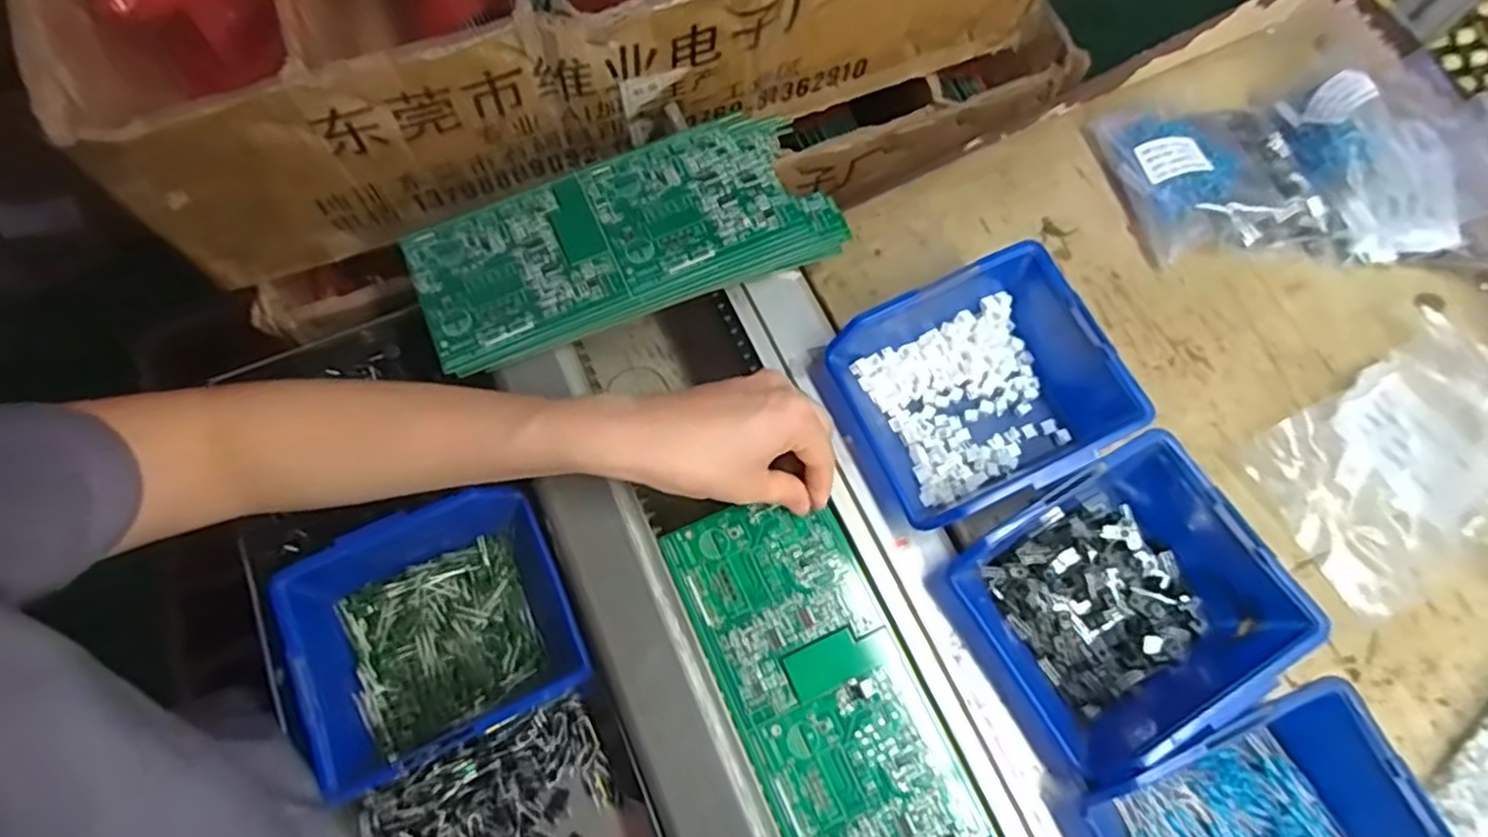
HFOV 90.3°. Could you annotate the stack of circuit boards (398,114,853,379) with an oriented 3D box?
[{"bbox_3d":[-0.070,-0.107,0.439,0.240,0.019,0.098,-22,72,-9],"label":"stack of circuit boards"}]

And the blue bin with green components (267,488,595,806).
[{"bbox_3d":[-0.166,0.118,0.403,0.139,0.054,0.125,-24,73,-10],"label":"blue bin with green components"}]

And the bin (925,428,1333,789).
[{"bbox_3d":[0.192,0.088,0.372,0.150,0.058,0.119,-29,74,-11],"label":"bin"}]

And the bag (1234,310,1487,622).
[{"bbox_3d":[0.371,0.028,0.415,0.146,0.033,0.109,-30,74,-12],"label":"bag"}]

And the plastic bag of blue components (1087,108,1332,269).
[{"bbox_3d":[0.293,-0.156,0.474,0.108,0.037,0.110,-8,71,-5],"label":"plastic bag of blue components"}]

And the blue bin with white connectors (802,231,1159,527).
[{"bbox_3d":[0.130,-0.017,0.407,0.143,0.054,0.122,-25,73,-10],"label":"blue bin with white connectors"}]

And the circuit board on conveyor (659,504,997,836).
[{"bbox_3d":[0.039,0.140,0.385,0.094,0.005,0.205,-24,72,-10],"label":"circuit board on conveyor"}]

